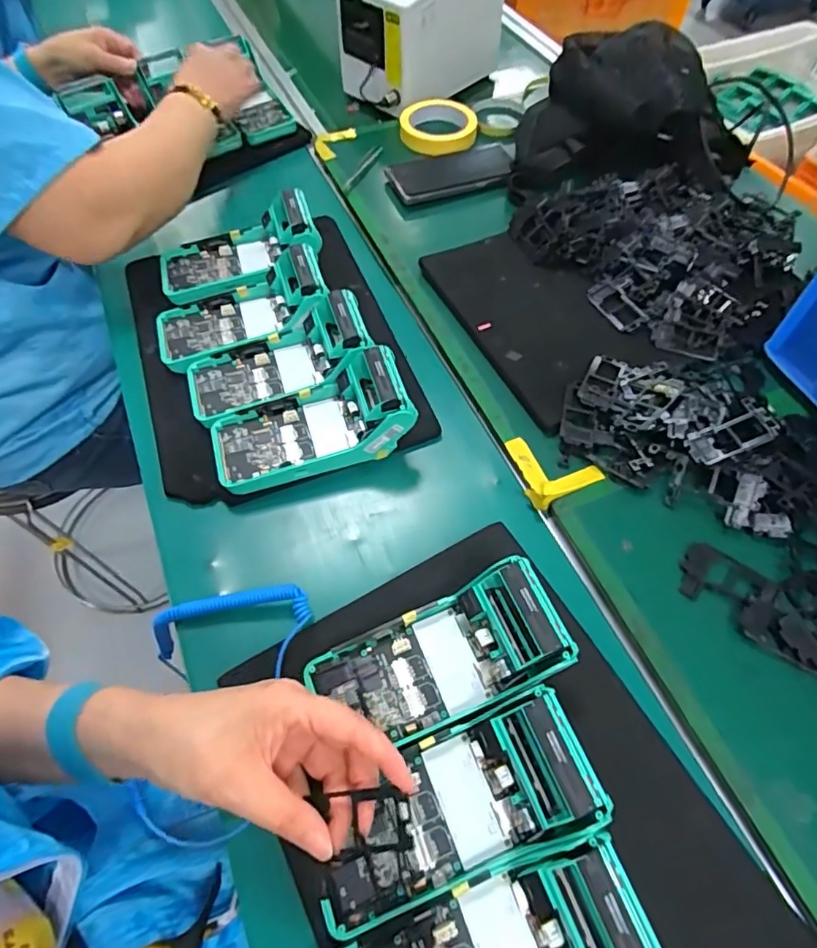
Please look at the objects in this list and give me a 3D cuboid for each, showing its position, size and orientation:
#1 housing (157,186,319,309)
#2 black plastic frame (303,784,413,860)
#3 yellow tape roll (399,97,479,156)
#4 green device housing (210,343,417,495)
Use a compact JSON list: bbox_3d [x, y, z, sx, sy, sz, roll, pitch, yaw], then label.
[{"bbox_3d":[-0.181,-0.238,0.565,0.170,0.064,0.098,-13,61,-6],"label":"housing"},{"bbox_3d":[-0.024,0.181,0.281,0.053,0.004,0.030,-13,71,12],"label":"black plastic frame"},{"bbox_3d":[0.041,-0.453,0.703,0.095,0.014,0.093,-1,71,2],"label":"yellow tape roll"},{"bbox_3d":[-0.086,-0.041,0.465,0.168,0.081,0.080,-16,61,-8],"label":"green device housing"}]

